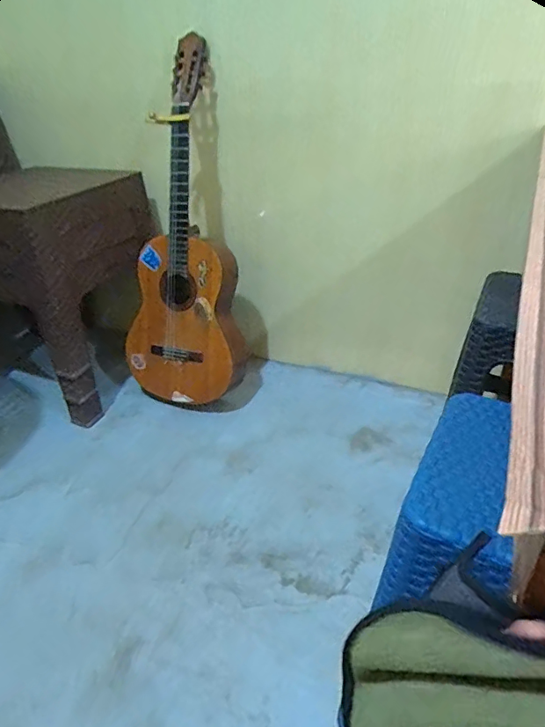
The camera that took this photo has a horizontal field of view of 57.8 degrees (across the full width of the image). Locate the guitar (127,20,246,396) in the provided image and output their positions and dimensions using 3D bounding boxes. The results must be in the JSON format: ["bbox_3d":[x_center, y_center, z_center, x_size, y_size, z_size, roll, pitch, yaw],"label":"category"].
[{"bbox_3d":[-0.245,-0.373,1.420,0.346,0.991,0.170,7,13,18],"label":"guitar"}]

